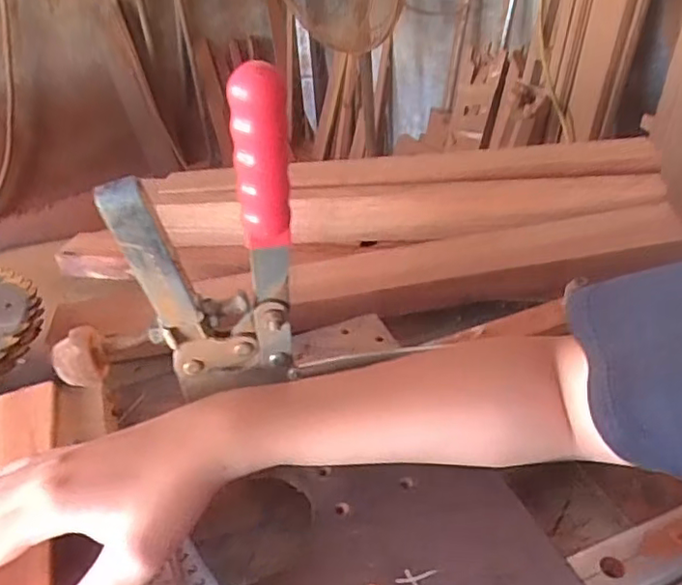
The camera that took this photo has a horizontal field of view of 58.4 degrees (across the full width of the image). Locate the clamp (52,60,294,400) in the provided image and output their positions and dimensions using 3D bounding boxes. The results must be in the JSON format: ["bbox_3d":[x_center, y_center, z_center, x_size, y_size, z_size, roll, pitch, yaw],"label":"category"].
[{"bbox_3d":[-0.089,-0.008,0.322,0.138,0.189,0.042,-10,28,-8],"label":"clamp"}]

